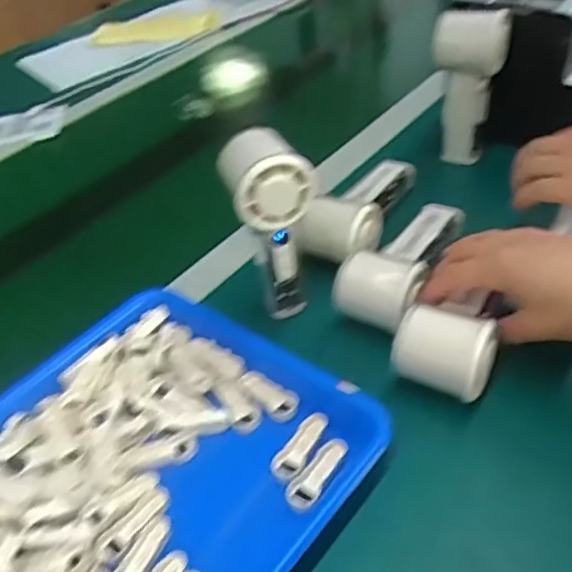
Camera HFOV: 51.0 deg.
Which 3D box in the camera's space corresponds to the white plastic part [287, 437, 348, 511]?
[{"bbox_3d":[0.021,0.119,0.387,0.018,0.007,0.051,21,48,31],"label":"white plastic part"}]

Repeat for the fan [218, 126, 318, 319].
[{"bbox_3d":[-0.009,-0.044,0.470,0.059,0.150,0.058,-14,40,-6],"label":"fan"}]

